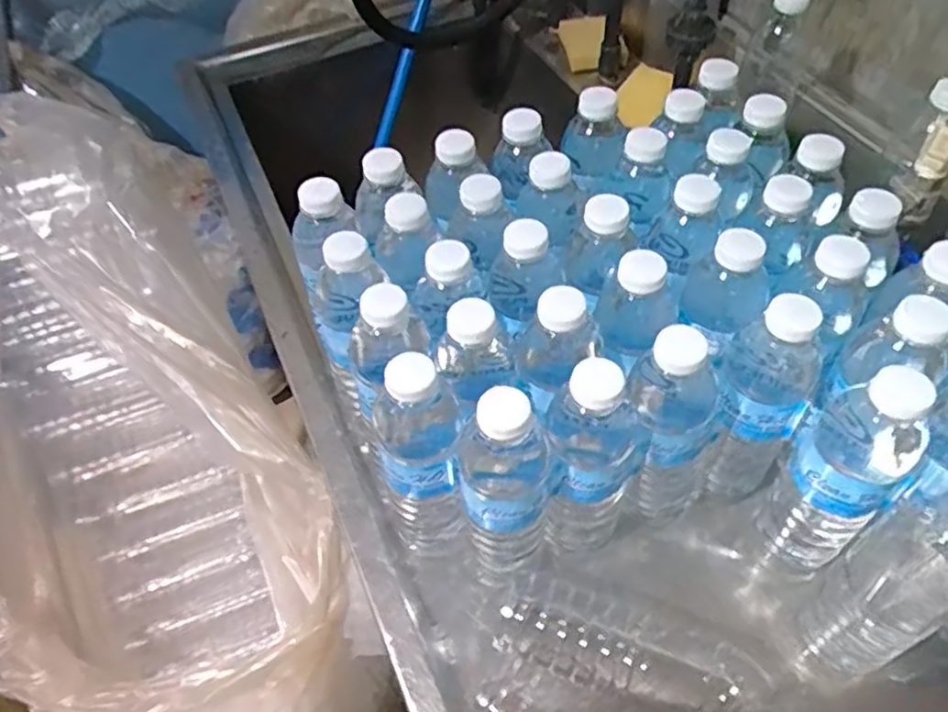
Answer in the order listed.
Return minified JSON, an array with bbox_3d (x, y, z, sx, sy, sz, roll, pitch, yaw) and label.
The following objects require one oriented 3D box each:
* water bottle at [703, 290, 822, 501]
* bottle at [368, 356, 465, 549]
[{"bbox_3d":[0.197,0.039,0.497,0.065,0.201,0.056,35,62,26],"label":"water bottle"},{"bbox_3d":[-0.037,0.080,0.495,0.060,0.218,0.056,-1,53,2],"label":"bottle"}]

